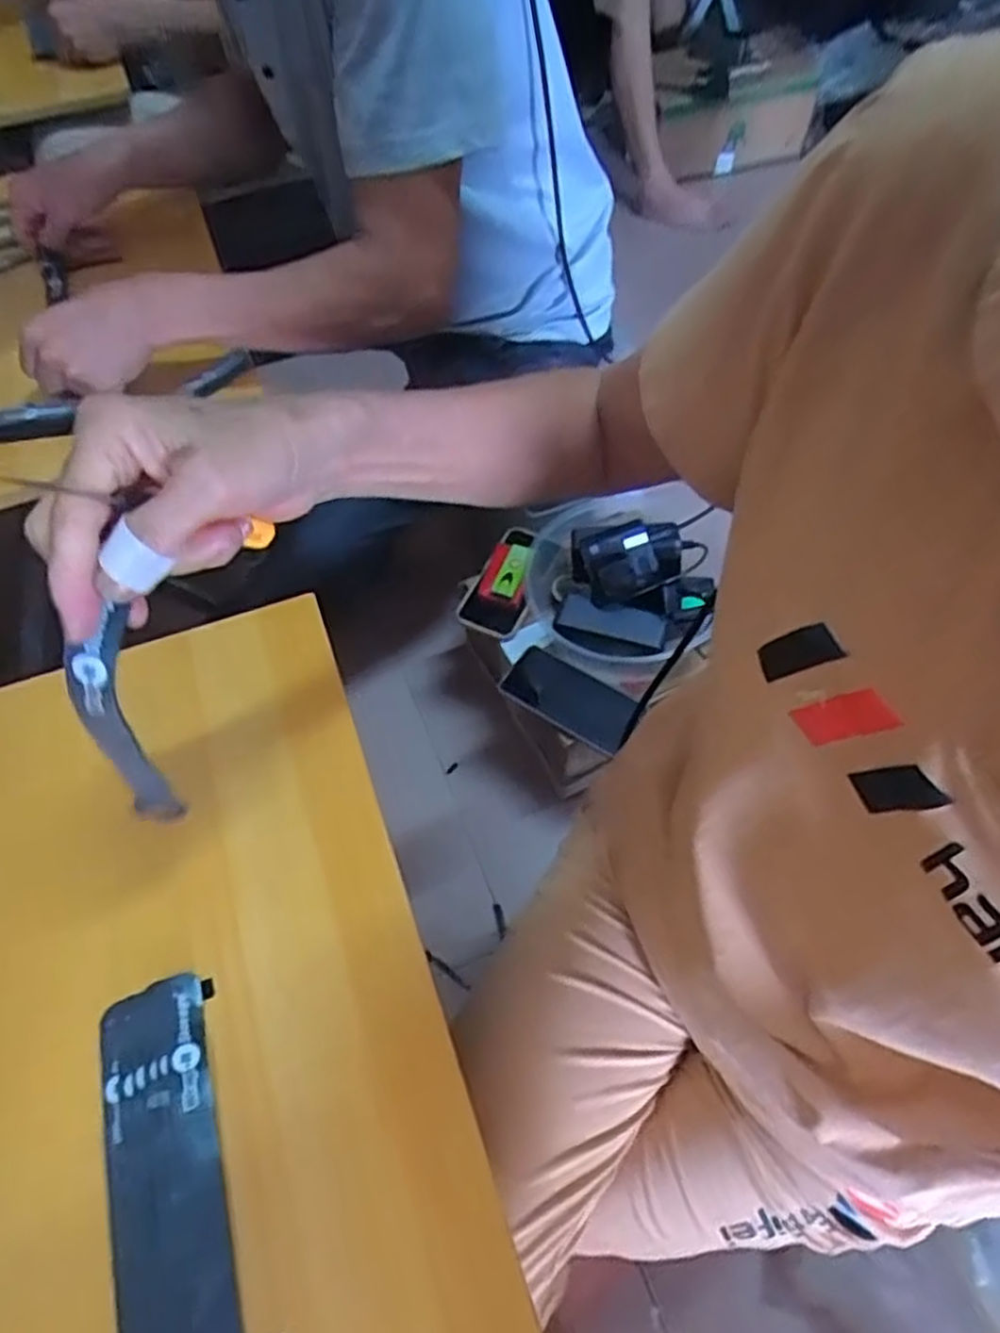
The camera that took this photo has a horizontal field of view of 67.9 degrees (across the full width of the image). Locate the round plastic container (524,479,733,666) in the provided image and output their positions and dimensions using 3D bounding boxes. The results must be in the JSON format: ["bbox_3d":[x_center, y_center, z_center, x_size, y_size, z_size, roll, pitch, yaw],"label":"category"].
[{"bbox_3d":[0.141,-0.111,0.902,0.210,0.123,0.197,-1,57,1],"label":"round plastic container"}]

